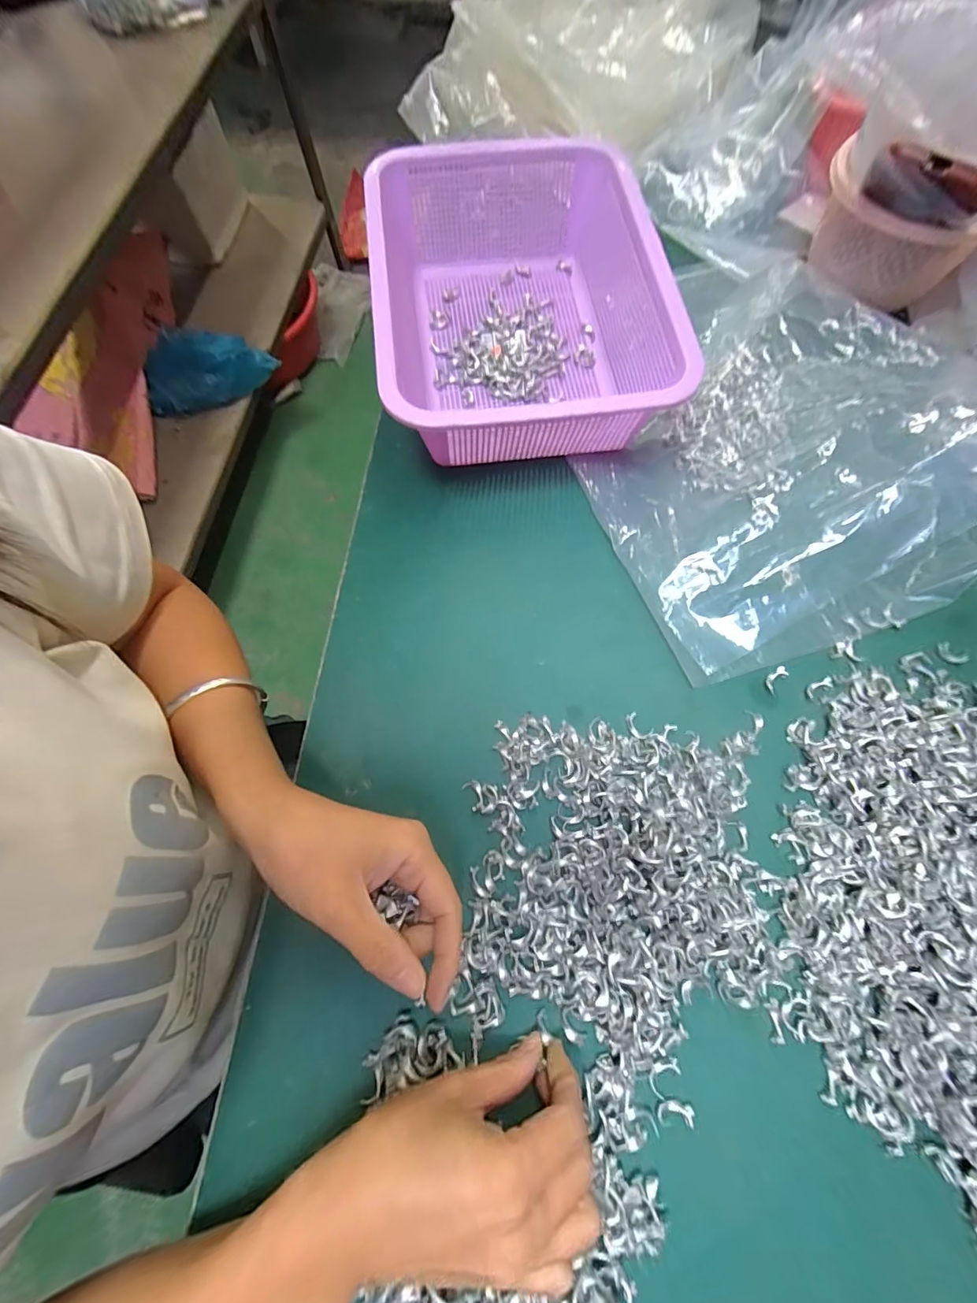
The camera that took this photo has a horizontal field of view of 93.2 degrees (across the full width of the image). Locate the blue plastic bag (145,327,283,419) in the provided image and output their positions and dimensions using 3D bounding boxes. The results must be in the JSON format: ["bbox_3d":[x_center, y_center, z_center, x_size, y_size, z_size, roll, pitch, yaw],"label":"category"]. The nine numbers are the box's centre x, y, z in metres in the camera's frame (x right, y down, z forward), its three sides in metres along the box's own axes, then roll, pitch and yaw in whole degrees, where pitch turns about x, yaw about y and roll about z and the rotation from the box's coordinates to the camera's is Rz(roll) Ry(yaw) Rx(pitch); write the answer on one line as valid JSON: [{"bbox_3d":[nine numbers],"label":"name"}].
[{"bbox_3d":[-0.632,-0.619,1.006,0.298,0.122,0.112,-8,71,13],"label":"blue plastic bag"}]

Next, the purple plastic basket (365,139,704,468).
[{"bbox_3d":[0.028,-0.277,0.376,0.227,0.081,0.283,-8,72,-2],"label":"purple plastic basket"}]

